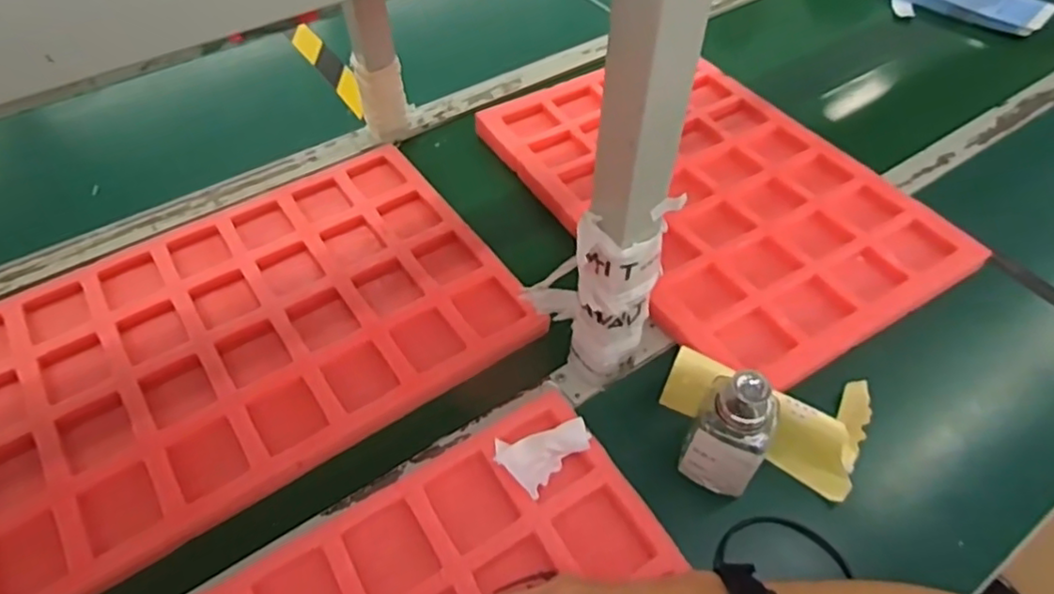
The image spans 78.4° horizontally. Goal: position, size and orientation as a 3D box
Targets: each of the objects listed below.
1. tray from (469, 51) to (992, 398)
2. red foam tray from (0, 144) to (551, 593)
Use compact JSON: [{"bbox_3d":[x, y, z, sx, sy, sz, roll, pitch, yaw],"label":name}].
[{"bbox_3d":[0.210,-0.131,0.739,0.340,0.033,0.482,-23,55,-18],"label":"tray"},{"bbox_3d":[-0.271,0.028,0.615,0.481,0.025,0.333,-30,57,-22],"label":"red foam tray"}]

